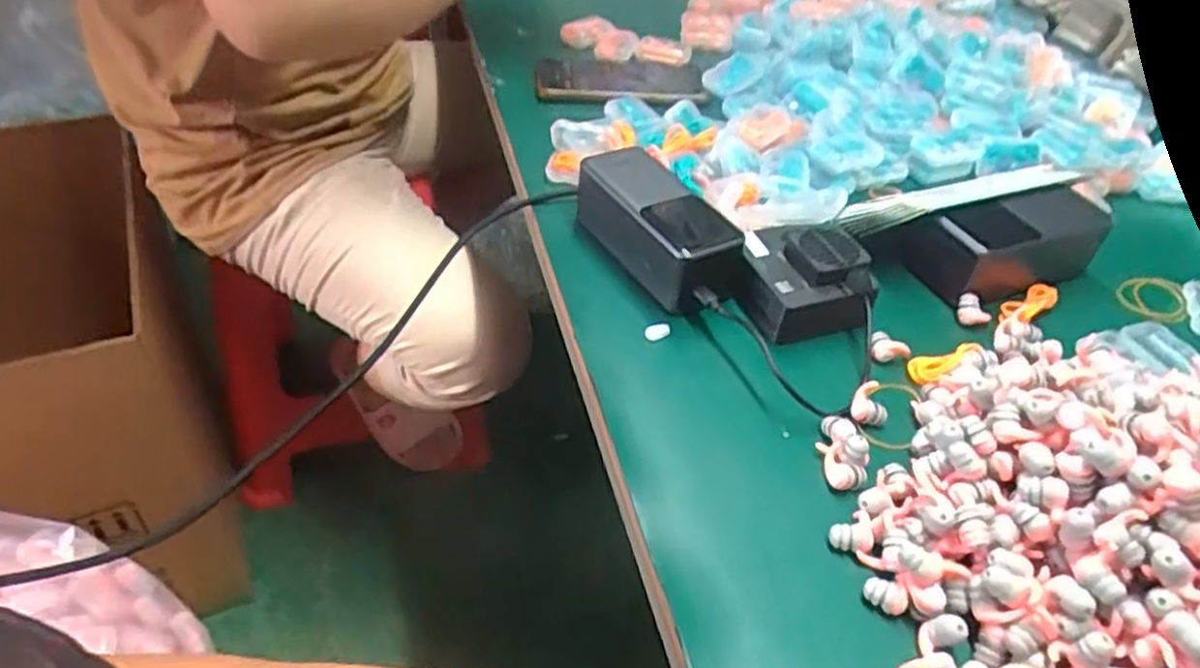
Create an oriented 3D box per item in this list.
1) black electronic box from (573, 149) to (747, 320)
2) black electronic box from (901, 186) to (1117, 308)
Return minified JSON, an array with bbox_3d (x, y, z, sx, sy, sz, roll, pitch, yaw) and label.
[{"bbox_3d":[0.039,-0.068,0.513,0.055,0.056,0.128,-22,49,-28],"label":"black electronic box"},{"bbox_3d":[0.279,-0.060,0.520,0.142,0.047,0.050,-12,45,-19],"label":"black electronic box"}]

